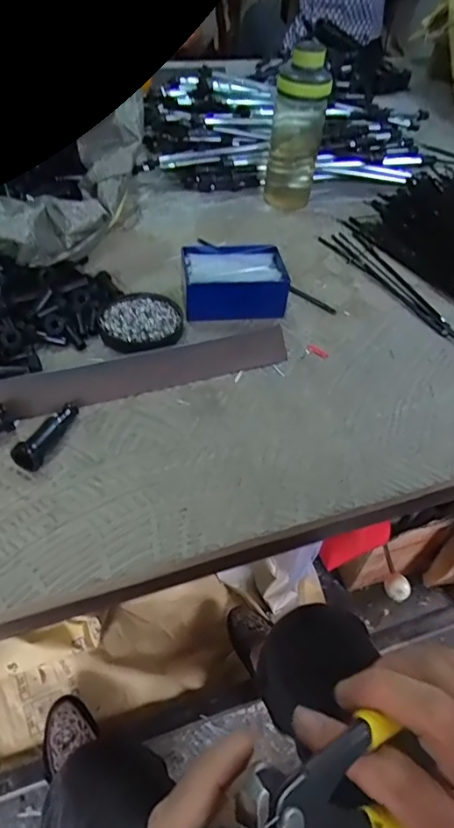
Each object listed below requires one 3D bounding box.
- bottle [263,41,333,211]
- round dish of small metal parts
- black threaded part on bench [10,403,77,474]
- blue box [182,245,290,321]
[{"bbox_3d":[0.096,-0.389,0.692,0.070,0.191,0.059,6,45,2],"label":"bottle"},{"bbox_3d":[-0.086,-0.094,0.516,0.082,0.019,0.084,2,45,-2],"label":"round dish of small metal parts"},{"bbox_3d":[-0.143,0.015,0.399,0.023,0.023,0.070,12,46,9],"label":"black threaded part on bench"},{"bbox_3d":[0.008,-0.144,0.554,0.109,0.047,0.085,-3,46,-6],"label":"blue box"}]

